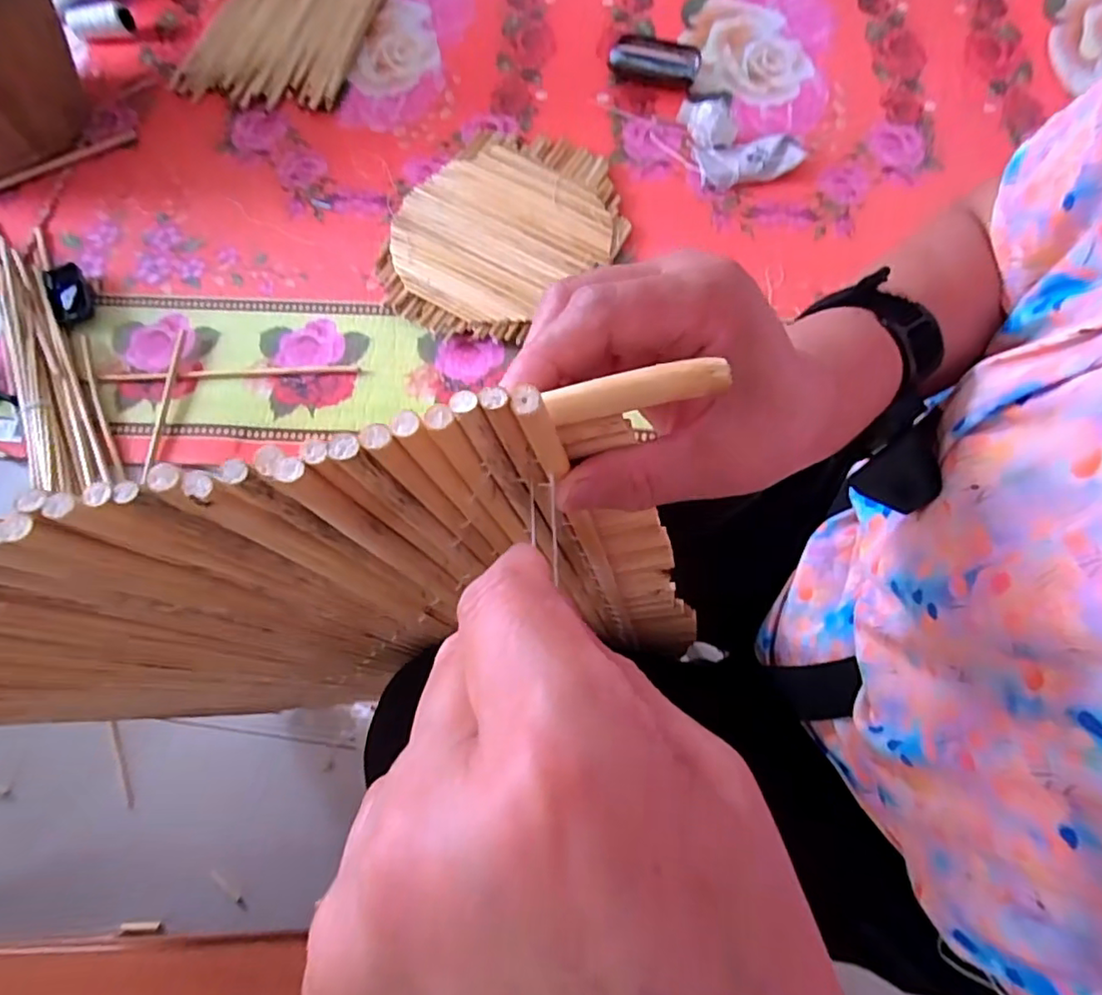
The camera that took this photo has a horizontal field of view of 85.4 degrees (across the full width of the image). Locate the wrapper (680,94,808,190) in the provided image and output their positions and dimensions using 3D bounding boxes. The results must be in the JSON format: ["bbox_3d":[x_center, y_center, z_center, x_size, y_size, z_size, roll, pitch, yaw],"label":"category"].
[{"bbox_3d":[0.317,-0.603,0.994,0.177,0.058,0.166,0,70,1],"label":"wrapper"}]

